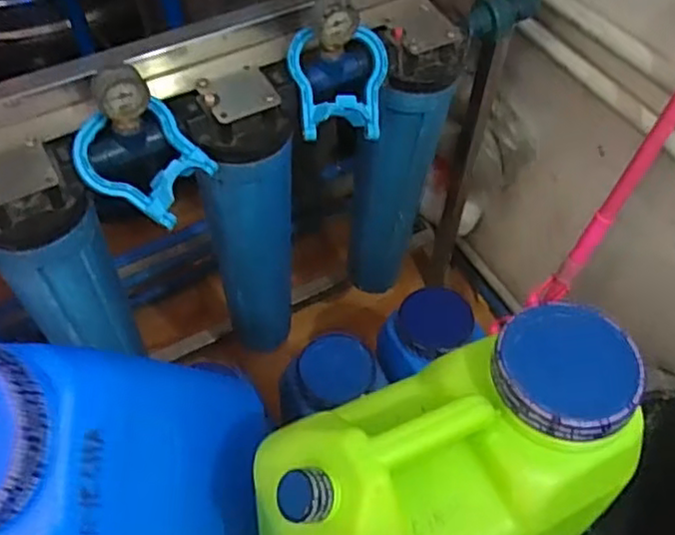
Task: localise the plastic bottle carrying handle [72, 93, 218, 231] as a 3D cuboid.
[{"bbox_3d":[-0.203,-0.115,0.713,0.129,0.041,0.115,36,72,-19],"label":"plastic bottle carrying handle"}]

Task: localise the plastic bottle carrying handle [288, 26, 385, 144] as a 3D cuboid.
[{"bbox_3d":[0.003,-0.212,0.779,0.119,0.131,0.055,1,13,-21],"label":"plastic bottle carrying handle"}]

